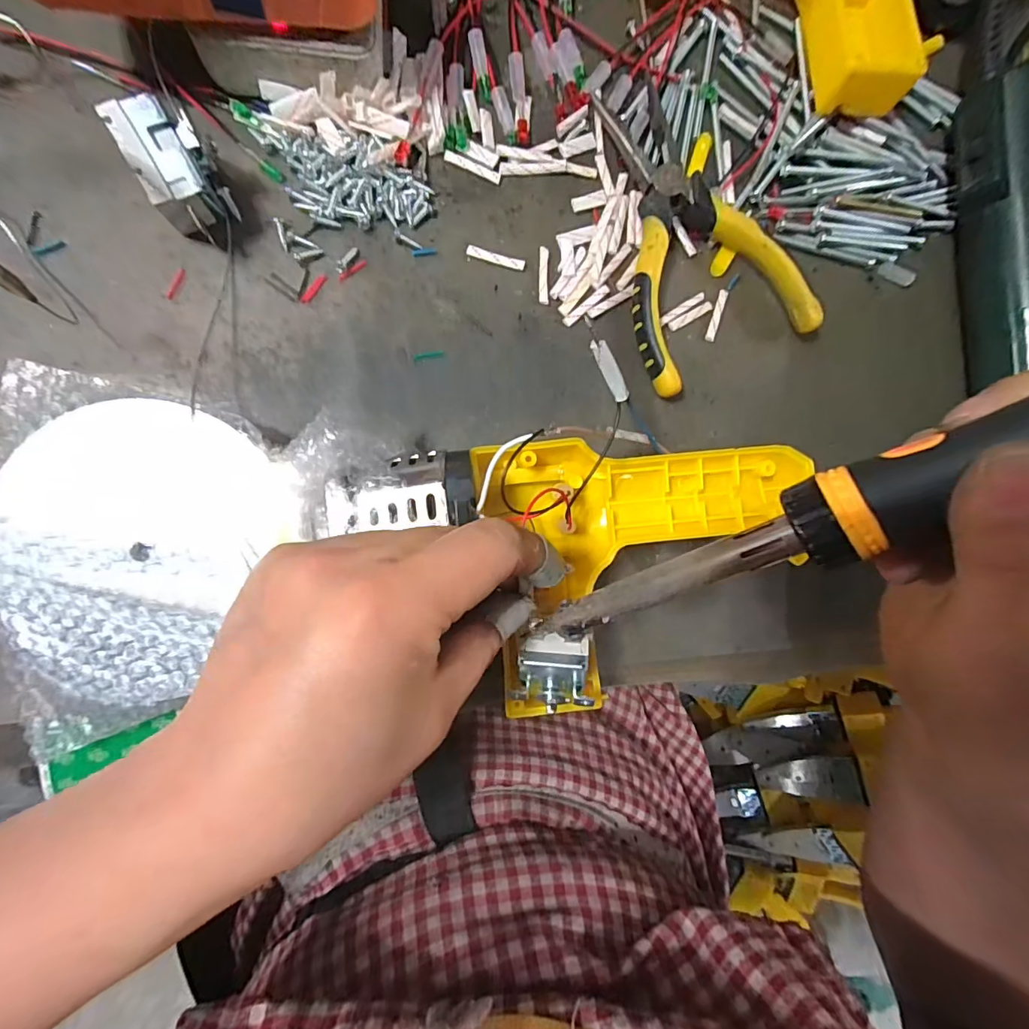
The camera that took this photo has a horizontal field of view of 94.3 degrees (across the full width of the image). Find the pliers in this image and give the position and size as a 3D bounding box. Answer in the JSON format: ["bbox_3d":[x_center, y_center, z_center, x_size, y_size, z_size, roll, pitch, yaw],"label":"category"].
[{"bbox_3d":[0.090,-0.142,0.239,0.090,0.019,0.146,-19,93,-9],"label":"pliers"}]

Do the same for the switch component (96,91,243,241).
[{"bbox_3d":[-0.139,-0.141,0.197,0.034,0.026,0.042,-39,114,-29],"label":"switch component"}]

